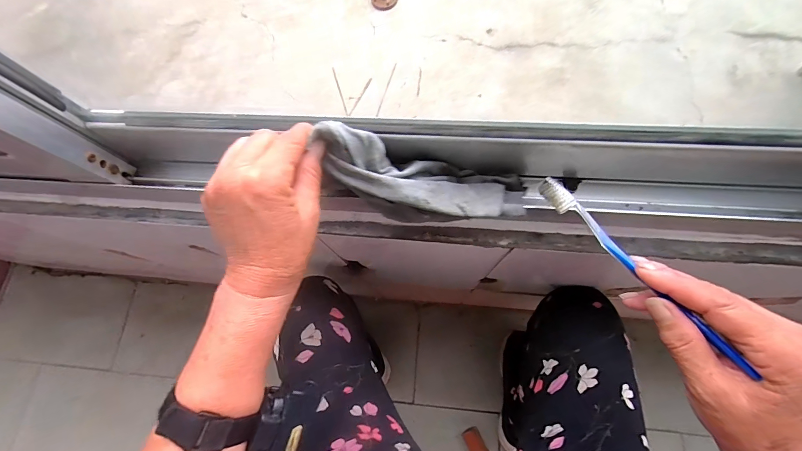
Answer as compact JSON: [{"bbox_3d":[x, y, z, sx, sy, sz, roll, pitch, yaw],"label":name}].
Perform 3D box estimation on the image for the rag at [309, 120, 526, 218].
[{"bbox_3d":[0.023,-0.039,0.305,0.191,0.031,0.051,13,67,-18],"label":"rag"}]

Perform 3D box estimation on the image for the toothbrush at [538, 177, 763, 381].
[{"bbox_3d":[0.160,0.024,0.255,0.013,0.012,0.173,-27,56,-9],"label":"toothbrush"}]

